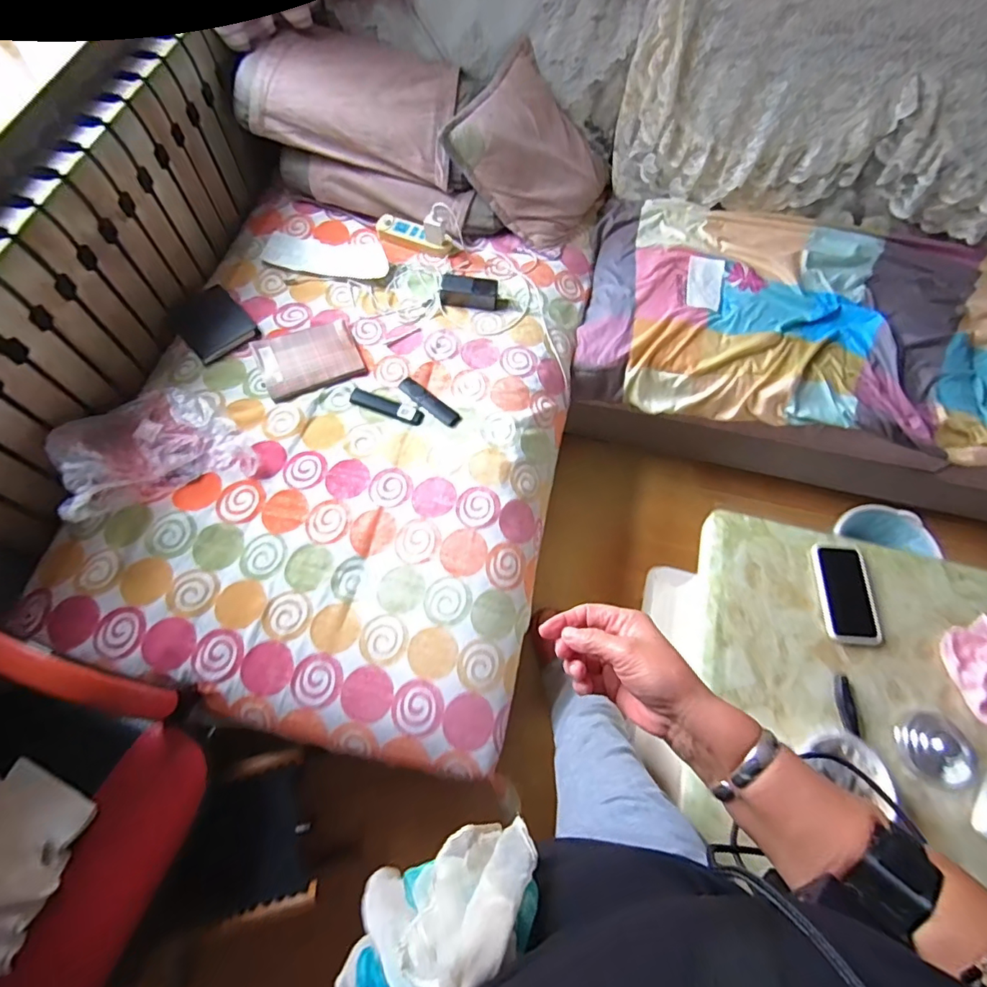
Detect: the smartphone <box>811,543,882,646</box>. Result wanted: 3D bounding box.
[{"bbox_3d":[0.589,0.166,0.852,0.088,0.011,0.163,4,68,2],"label":"smartphone"}]

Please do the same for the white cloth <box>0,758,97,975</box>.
[{"bbox_3d":[-0.690,0.508,0.711,0.180,0.024,0.215,10,63,4],"label":"white cloth"}]

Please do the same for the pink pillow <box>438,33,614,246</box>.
[{"bbox_3d":[0.105,-0.808,1.227,0.371,0.074,0.351,39,73,-22],"label":"pink pillow"}]

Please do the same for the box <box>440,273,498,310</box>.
[{"bbox_3d":[-0.054,-0.454,1.152,0.127,0.036,0.065,4,63,1],"label":"box"}]

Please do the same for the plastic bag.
[{"bbox_3d":[-0.623,-0.099,0.933,0.279,0.110,0.242,-28,67,-14],"label":"plastic bag"}]

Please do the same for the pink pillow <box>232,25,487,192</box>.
[{"bbox_3d":[-0.296,-0.926,1.188,0.486,0.169,0.339,9,63,3],"label":"pink pillow"}]

